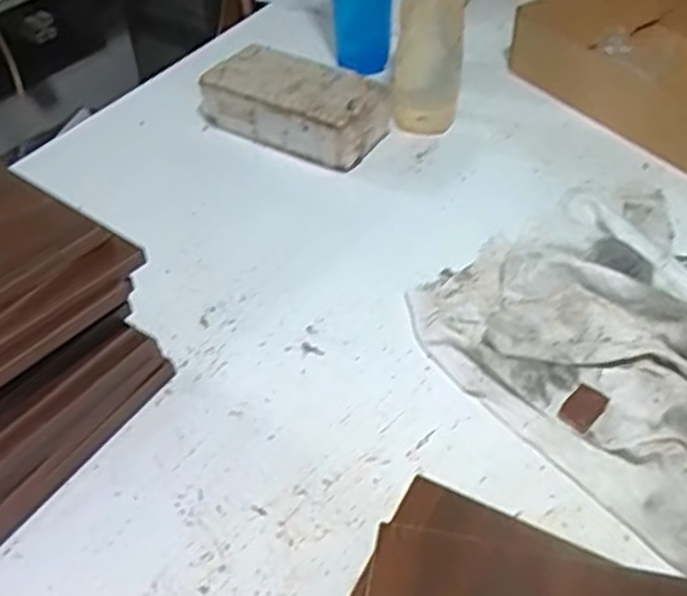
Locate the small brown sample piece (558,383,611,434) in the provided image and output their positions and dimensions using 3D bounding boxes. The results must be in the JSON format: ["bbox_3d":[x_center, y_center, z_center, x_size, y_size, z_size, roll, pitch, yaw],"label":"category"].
[{"bbox_3d":[0.185,0.085,0.567,0.026,0.004,0.034,37,81,30],"label":"small brown sample piece"}]

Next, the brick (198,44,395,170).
[{"bbox_3d":[-0.054,-0.226,0.857,0.214,0.068,0.106,27,52,25],"label":"brick"}]

